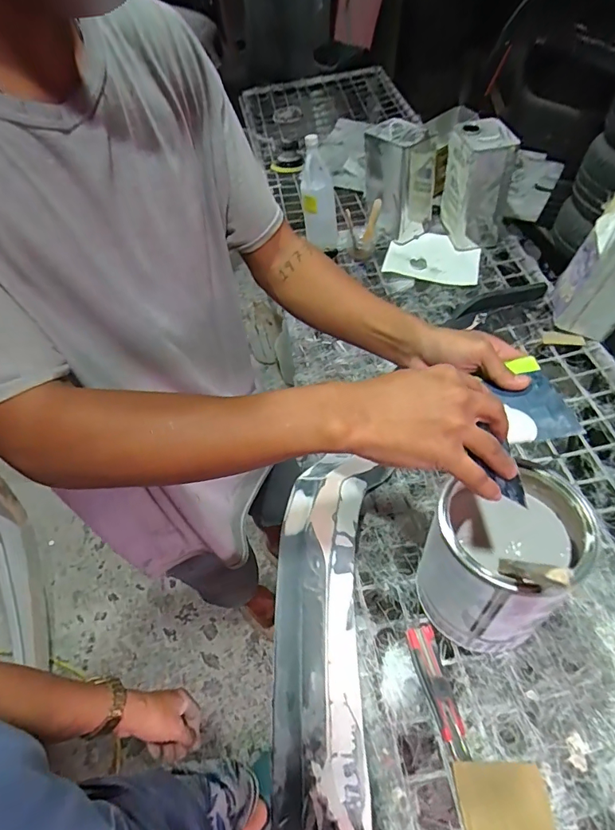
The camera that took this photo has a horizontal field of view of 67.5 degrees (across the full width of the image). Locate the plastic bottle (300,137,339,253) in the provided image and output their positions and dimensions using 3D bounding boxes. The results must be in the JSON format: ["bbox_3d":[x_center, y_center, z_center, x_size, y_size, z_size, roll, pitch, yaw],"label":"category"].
[{"bbox_3d":[0.025,-0.545,1.144,0.078,0.252,0.075,-13,25,-5],"label":"plastic bottle"}]

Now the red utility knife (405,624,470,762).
[{"bbox_3d":[0.159,0.336,0.570,0.036,0.020,0.144,-10,47,-2],"label":"red utility knife"}]

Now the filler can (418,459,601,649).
[{"bbox_3d":[0.236,0.179,0.573,0.158,0.216,0.176,31,60,30],"label":"filler can"}]

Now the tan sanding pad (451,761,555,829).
[{"bbox_3d":[0.211,0.418,0.496,0.095,0.010,0.068,-2,47,5],"label":"tan sanding pad"}]

